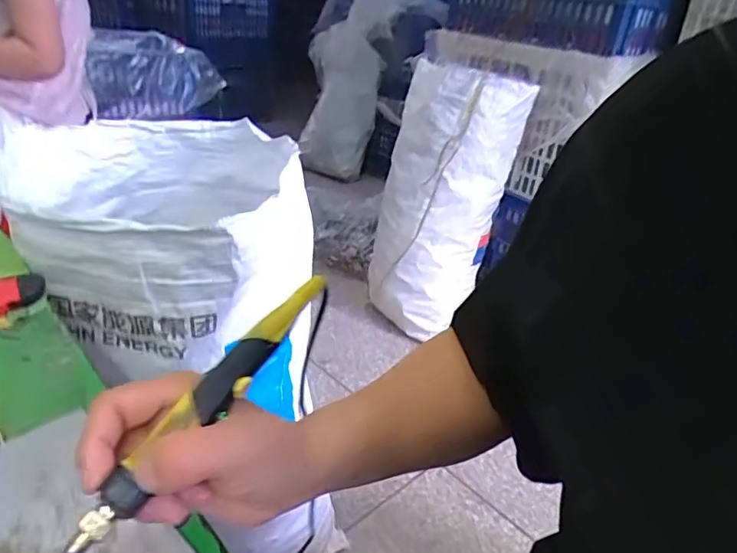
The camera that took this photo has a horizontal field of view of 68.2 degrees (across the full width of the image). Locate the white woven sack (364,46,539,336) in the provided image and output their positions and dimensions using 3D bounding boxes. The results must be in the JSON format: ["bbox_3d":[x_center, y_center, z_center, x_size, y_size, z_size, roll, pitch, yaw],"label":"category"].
[{"bbox_3d":[0.212,-0.213,1.540,0.326,0.668,0.310,15,29,15],"label":"white woven sack"}]

